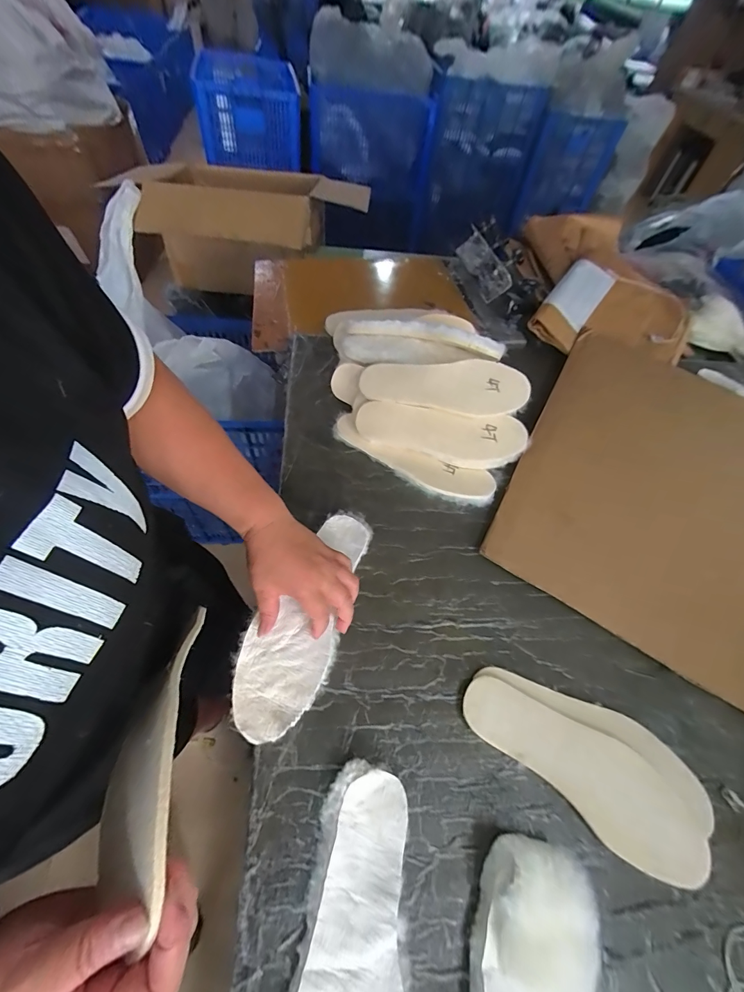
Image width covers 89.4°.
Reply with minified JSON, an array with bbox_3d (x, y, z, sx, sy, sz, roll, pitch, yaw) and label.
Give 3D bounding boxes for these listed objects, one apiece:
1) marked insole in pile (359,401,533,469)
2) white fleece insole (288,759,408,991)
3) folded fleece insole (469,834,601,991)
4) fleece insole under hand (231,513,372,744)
[{"bbox_3d":[0.105,-0.093,0.578,0.256,0.023,0.080,7,90,4],"label":"marked insole in pile"},{"bbox_3d":[-0.016,0.371,0.290,0.098,0.023,0.259,1,57,-4],"label":"white fleece insole"},{"bbox_3d":[0.129,0.388,0.293,0.095,0.046,0.182,11,57,3],"label":"folded fleece insole"},{"bbox_3d":[-0.074,0.132,0.441,0.093,0.018,0.266,20,56,8],"label":"fleece insole under hand"}]

